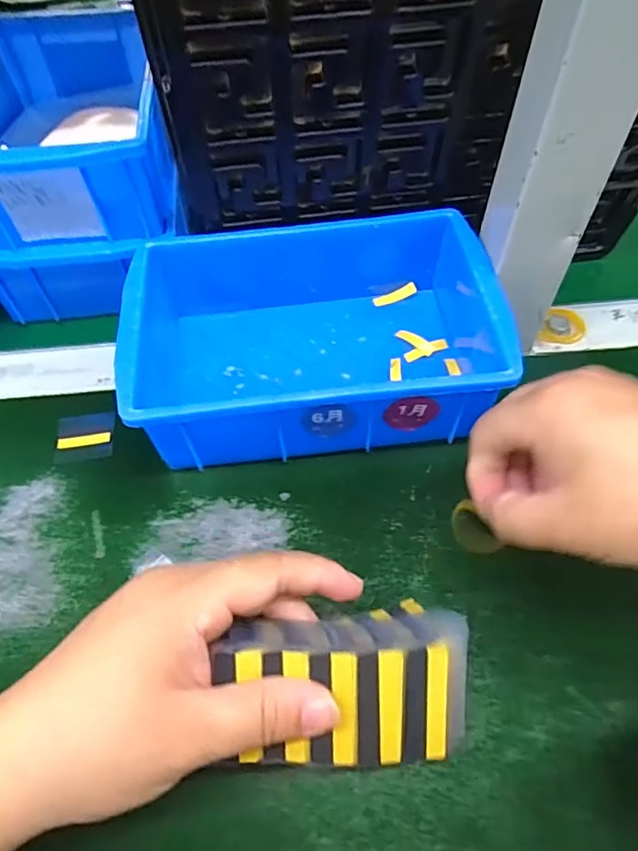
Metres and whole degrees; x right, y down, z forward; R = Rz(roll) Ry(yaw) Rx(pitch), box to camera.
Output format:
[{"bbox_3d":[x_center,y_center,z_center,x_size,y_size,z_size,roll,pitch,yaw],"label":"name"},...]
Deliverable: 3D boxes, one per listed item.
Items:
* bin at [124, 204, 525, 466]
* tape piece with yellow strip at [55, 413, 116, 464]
[{"bbox_3d":[-0.004,-0.050,0.321,0.196,0.068,0.132,-5,55,-2],"label":"bin"},{"bbox_3d":[-0.139,0.006,0.325,0.032,0.004,0.030,-8,55,-4],"label":"tape piece with yellow strip"}]

